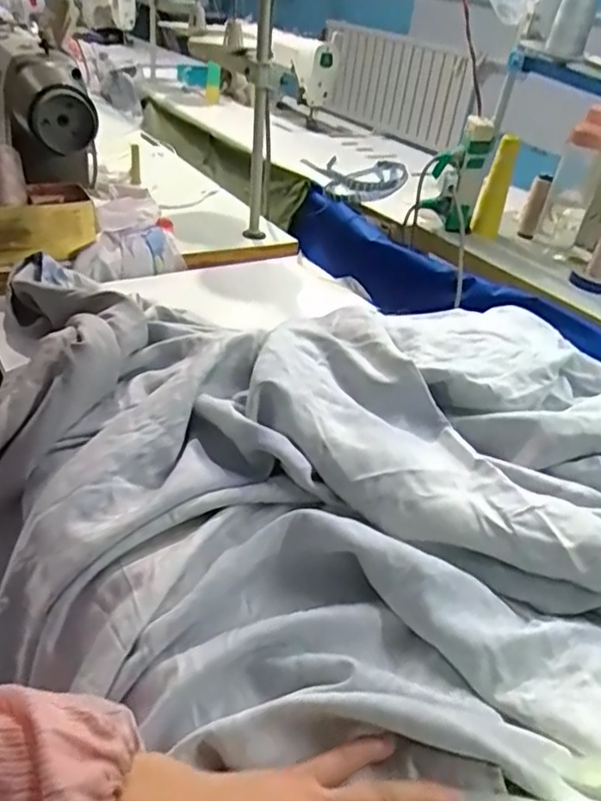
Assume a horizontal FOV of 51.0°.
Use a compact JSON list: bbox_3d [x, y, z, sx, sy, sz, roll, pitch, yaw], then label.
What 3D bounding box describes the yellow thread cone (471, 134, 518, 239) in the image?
[{"bbox_3d":[0.341,-0.368,1.105,0.050,0.176,0.050,17,36,13],"label":"yellow thread cone"}]

